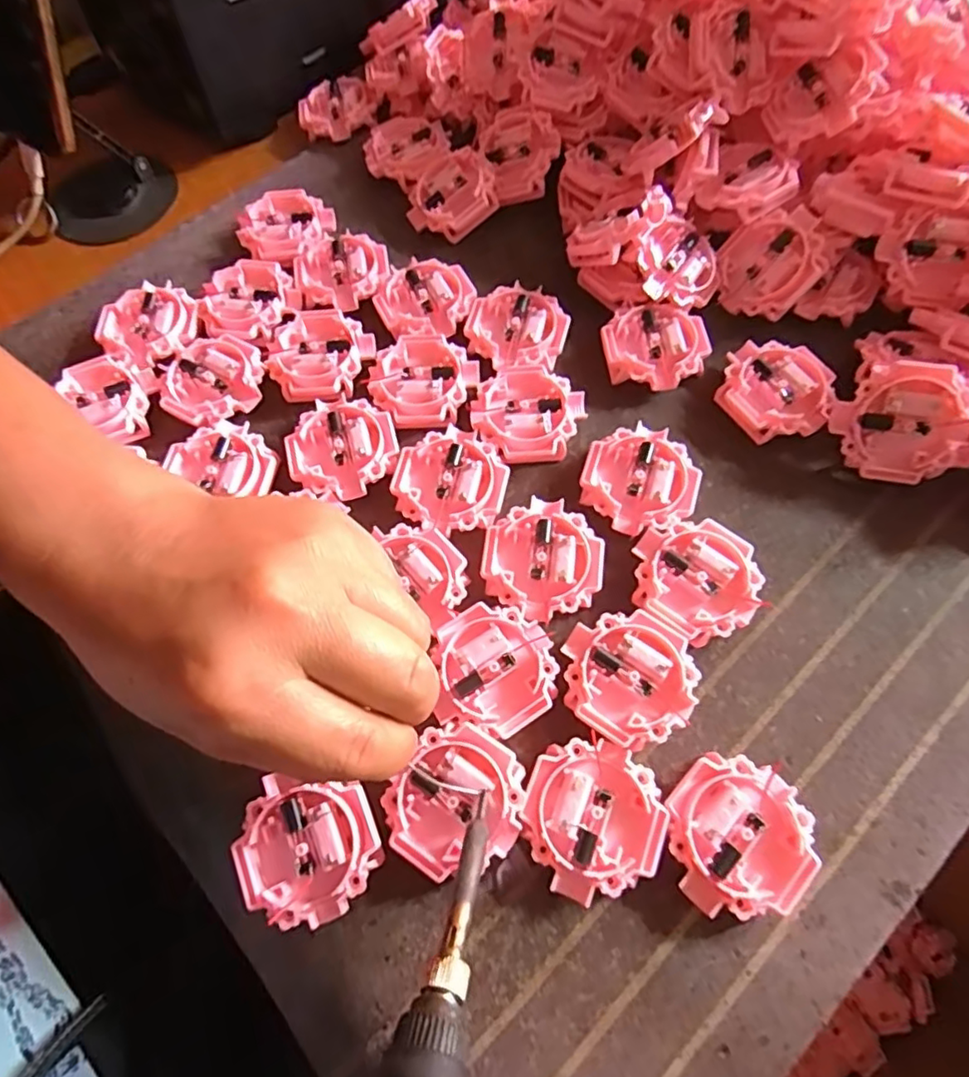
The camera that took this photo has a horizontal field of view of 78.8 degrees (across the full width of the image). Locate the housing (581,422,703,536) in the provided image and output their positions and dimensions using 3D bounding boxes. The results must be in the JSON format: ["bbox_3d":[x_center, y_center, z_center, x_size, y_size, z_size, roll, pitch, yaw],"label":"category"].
[{"bbox_3d":[0.073,-0.027,0.280,0.052,0.014,0.053,17,69,9],"label":"housing"}]

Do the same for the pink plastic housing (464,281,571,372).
[{"bbox_3d":[0.017,-0.111,0.316,0.052,0.015,0.050,-1,67,2],"label":"pink plastic housing"}]

